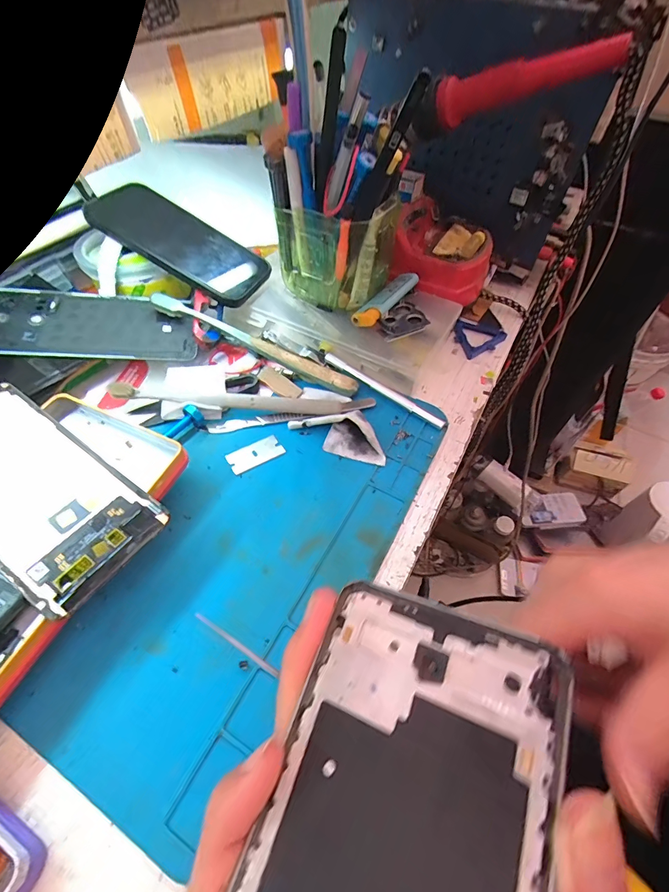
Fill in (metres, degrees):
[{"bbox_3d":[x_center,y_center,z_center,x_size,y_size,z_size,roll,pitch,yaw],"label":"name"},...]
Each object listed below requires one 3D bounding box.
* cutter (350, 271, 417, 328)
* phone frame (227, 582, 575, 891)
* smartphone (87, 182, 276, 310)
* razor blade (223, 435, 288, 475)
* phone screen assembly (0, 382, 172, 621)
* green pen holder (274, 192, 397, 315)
[{"bbox_3d":[0.046,-0.127,0.337,0.021,0.016,0.075,35,59,22],"label":"cutter"},{"bbox_3d":[0.008,0.117,0.095,0.071,0.005,0.154,10,60,28],"label":"phone frame"},{"bbox_3d":[-0.132,-0.177,0.339,0.147,0.011,0.072,31,56,-3],"label":"smartphone"},{"bbox_3d":[-0.057,0.005,0.281,0.039,0.004,0.020,-26,58,-20],"label":"razor blade"},{"bbox_3d":[-0.172,0.021,0.220,0.151,0.004,0.070,33,56,14],"label":"phone screen assembly"},{"bbox_3d":[0.002,-0.157,0.333,0.082,0.090,0.058,23,55,14],"label":"green pen holder"}]

